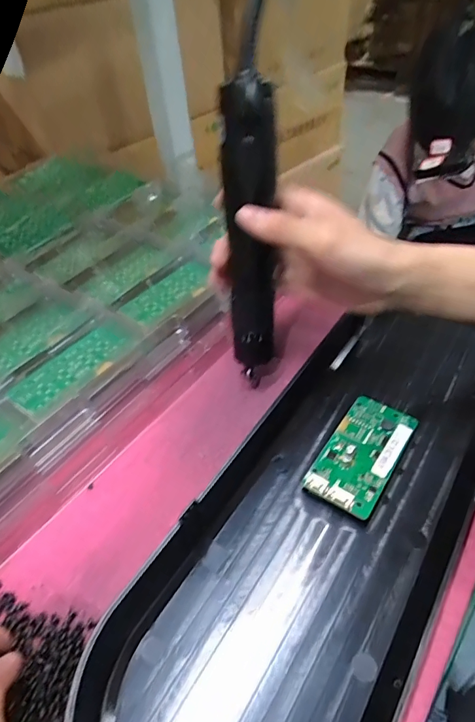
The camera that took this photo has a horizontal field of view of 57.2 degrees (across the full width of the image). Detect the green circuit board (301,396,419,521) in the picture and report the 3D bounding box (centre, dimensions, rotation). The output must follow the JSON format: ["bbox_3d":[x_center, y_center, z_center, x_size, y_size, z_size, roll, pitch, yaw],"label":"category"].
[{"bbox_3d":[0.090,0.065,0.313,0.048,0.015,0.095,24,52,27],"label":"green circuit board"}]

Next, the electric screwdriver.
[{"bbox_3d":[0.010,-0.077,0.320,0.034,0.219,0.034,3,32,9],"label":"electric screwdriver"}]

